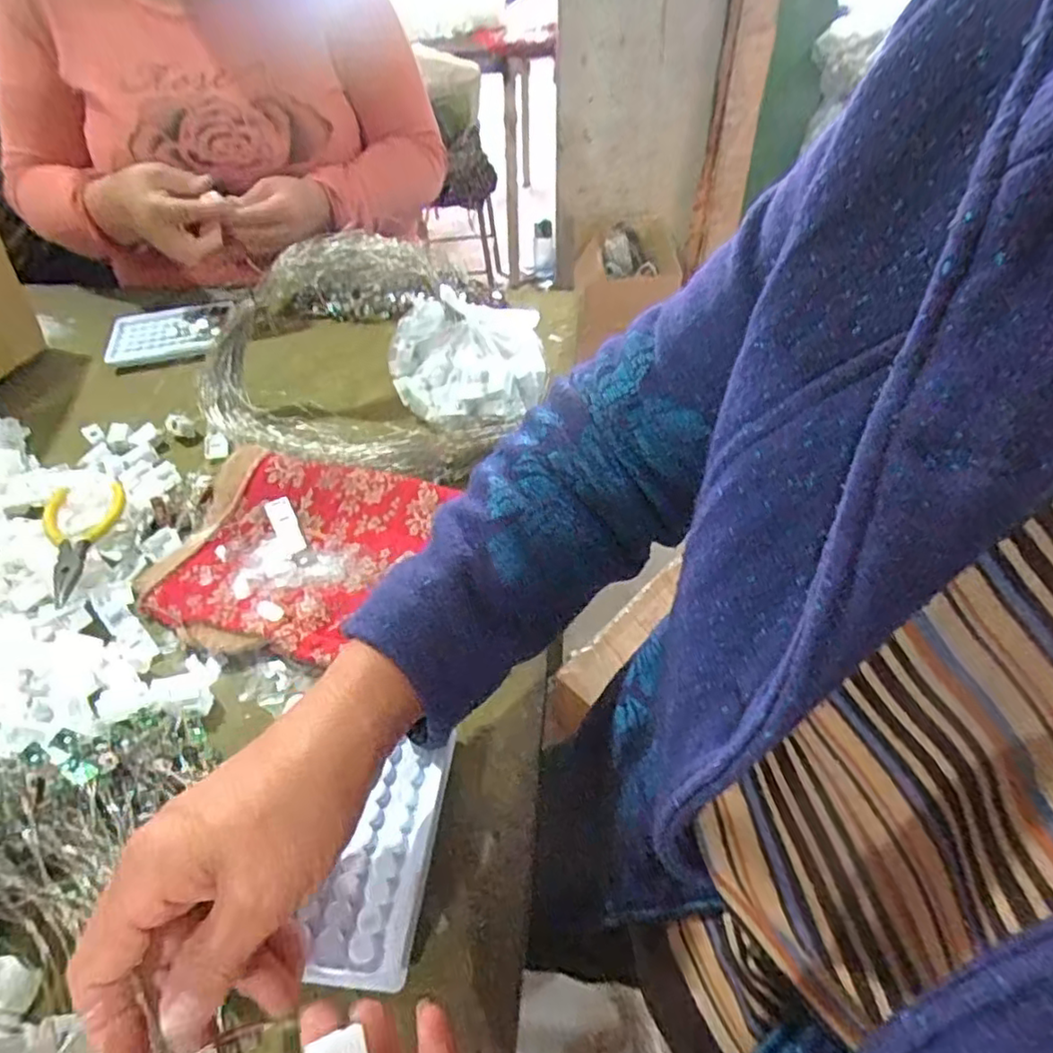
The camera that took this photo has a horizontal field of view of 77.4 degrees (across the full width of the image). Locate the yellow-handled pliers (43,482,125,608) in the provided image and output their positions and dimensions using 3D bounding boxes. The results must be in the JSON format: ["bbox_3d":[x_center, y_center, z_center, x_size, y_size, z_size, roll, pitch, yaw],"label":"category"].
[{"bbox_3d":[-0.324,0.003,0.481,0.049,0.018,0.117,-19,47,-17],"label":"yellow-handled pliers"}]

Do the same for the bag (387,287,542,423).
[{"bbox_3d":[-0.056,-0.153,0.596,0.143,0.070,0.111,4,45,5],"label":"bag"}]

